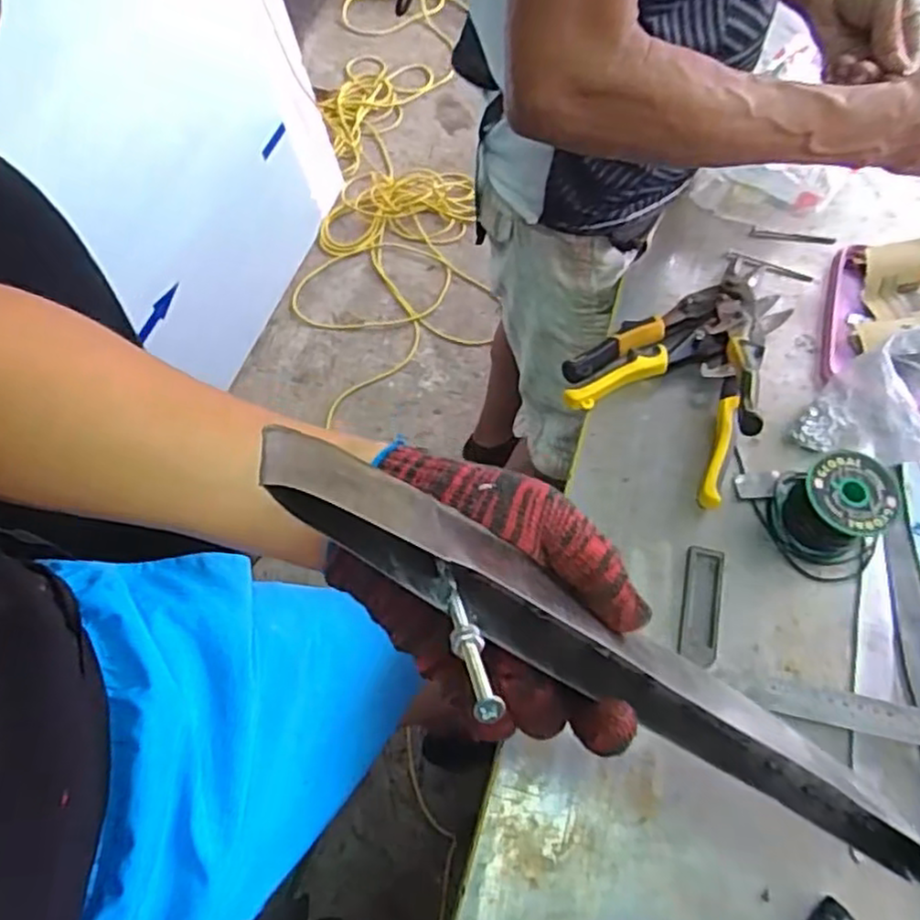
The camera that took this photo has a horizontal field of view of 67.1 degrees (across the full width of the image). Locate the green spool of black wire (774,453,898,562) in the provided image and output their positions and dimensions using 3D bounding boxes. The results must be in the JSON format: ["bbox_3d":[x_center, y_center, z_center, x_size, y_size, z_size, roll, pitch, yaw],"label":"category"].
[{"bbox_3d":[0.296,0.035,0.553,0.066,0.065,0.077,-7,63,-4],"label":"green spool of black wire"}]

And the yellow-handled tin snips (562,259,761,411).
[{"bbox_3d":[0.199,-0.115,0.647,0.250,0.033,0.074,-29,67,-15],"label":"yellow-handled tin snips"}]

